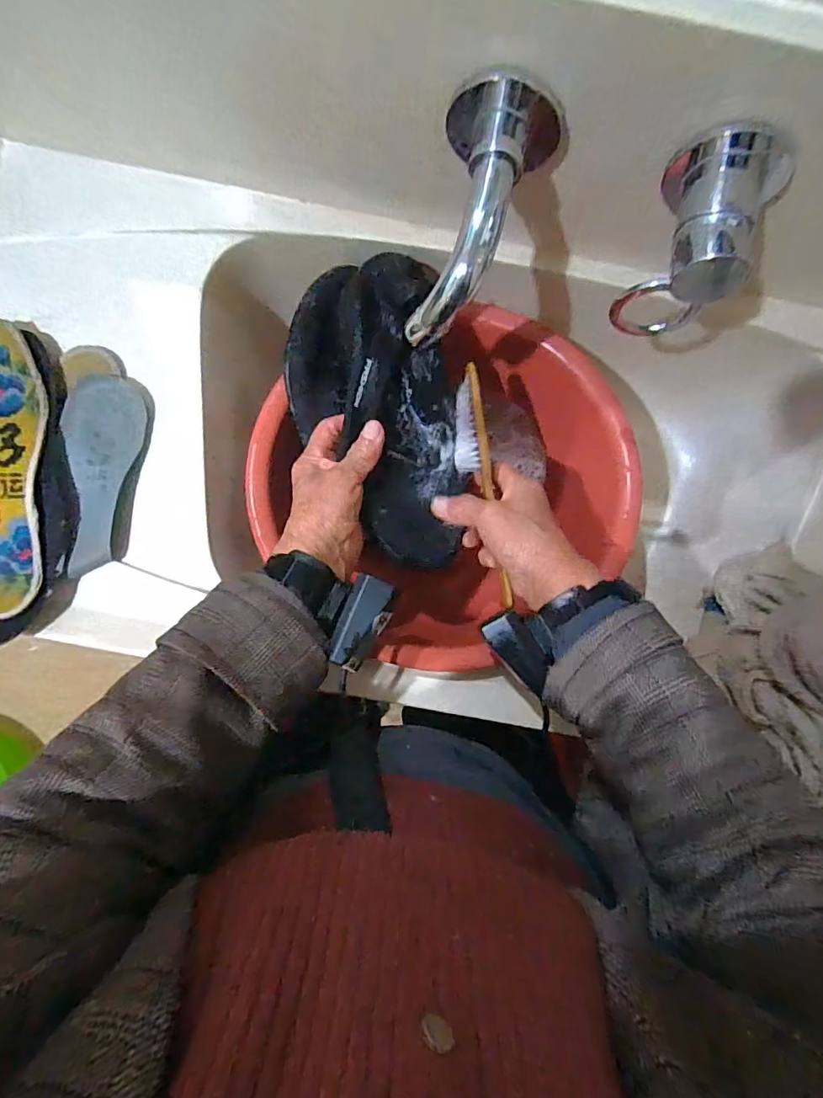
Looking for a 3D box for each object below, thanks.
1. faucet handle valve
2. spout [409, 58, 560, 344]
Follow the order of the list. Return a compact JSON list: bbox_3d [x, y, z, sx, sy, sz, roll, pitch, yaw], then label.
[{"bbox_3d":[0.184,-0.196,0.336,0.065,0.077,0.106,17,93,-2],"label":"faucet handle valve"},{"bbox_3d":[0.041,-0.210,0.326,0.065,0.057,0.146,16,93,-2],"label":"spout"}]

